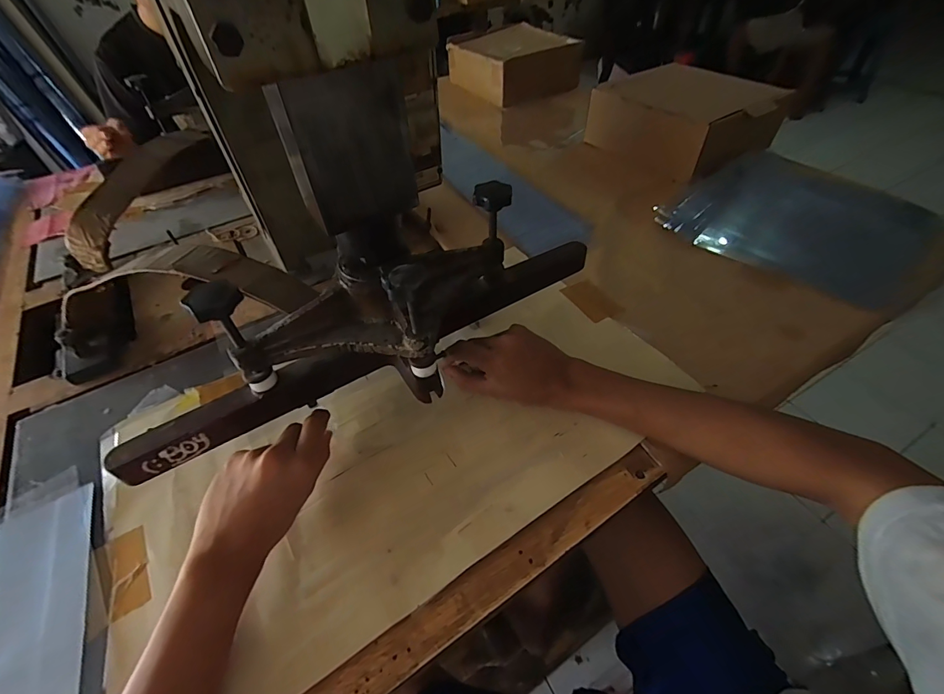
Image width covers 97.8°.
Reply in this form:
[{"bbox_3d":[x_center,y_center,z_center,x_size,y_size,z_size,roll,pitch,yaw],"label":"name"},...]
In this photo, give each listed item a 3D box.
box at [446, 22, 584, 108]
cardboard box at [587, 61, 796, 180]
[{"bbox_3d":[0.111,-0.751,1.090,0.254,0.132,0.279,-27,50,-18],"label":"box"},{"bbox_3d":[0.386,-0.427,0.767,0.228,0.108,0.256,-25,52,-18],"label":"cardboard box"}]

